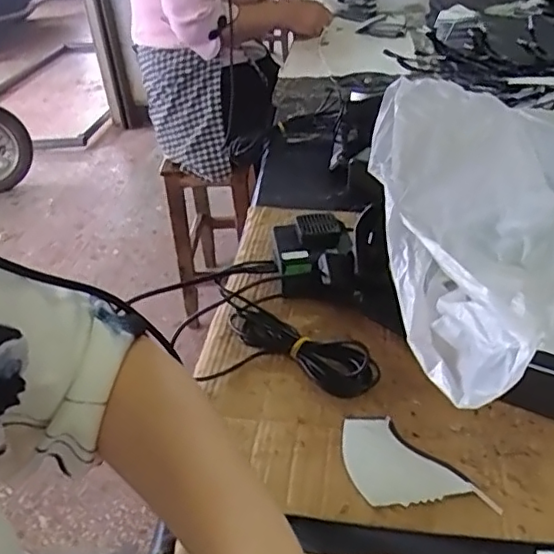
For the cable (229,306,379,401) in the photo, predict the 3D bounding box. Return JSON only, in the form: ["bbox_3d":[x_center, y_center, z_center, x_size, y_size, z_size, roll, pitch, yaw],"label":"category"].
[{"bbox_3d":[0.019,0.063,0.524,0.146,0.023,0.038,20,41,30],"label":"cable"}]

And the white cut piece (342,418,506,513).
[{"bbox_3d":[0.098,0.134,0.436,0.094,0.006,0.077,-3,34,1],"label":"white cut piece"}]

